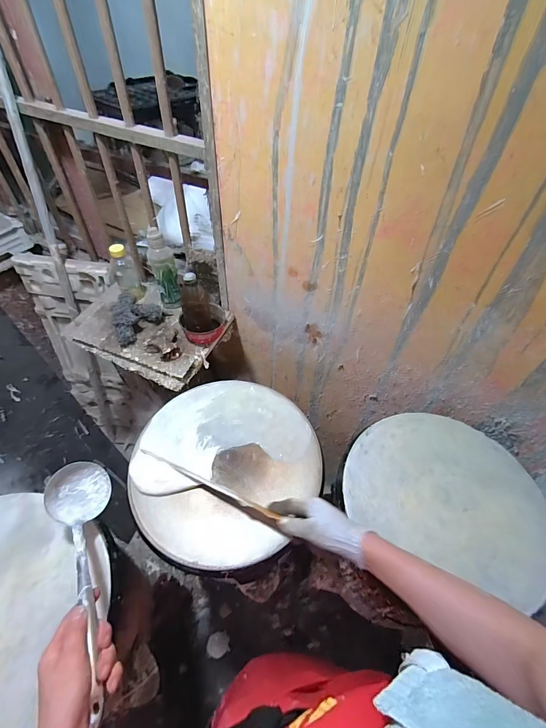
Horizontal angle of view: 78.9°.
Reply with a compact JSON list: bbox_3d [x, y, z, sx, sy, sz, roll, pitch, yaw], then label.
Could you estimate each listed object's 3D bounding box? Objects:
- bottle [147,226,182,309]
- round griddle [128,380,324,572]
[{"bbox_3d":[-0.311,-0.261,0.953,0.068,0.232,0.059,38,57,26],"label":"bottle"},{"bbox_3d":[-0.086,0.199,0.685,0.356,0.037,0.377,2,49,-2],"label":"round griddle"}]

